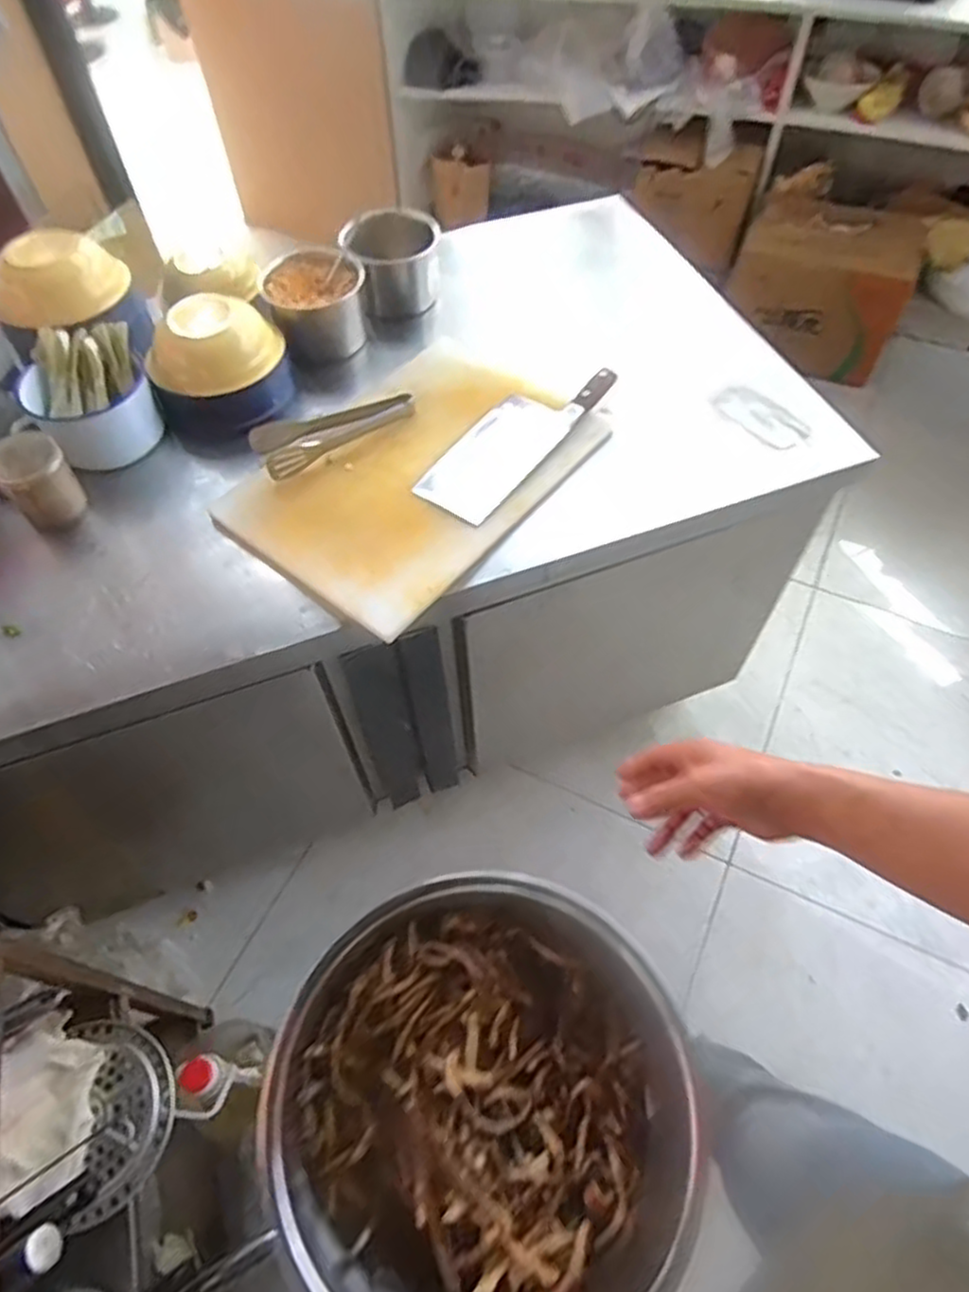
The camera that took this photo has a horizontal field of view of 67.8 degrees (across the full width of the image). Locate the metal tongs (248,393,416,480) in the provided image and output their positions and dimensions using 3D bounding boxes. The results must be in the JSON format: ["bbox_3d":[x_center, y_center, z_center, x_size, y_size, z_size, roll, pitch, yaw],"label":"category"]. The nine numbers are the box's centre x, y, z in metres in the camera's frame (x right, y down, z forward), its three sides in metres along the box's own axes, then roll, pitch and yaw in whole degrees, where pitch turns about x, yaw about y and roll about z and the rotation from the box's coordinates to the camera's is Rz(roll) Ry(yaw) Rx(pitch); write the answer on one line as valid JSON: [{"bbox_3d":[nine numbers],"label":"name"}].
[{"bbox_3d":[-0.213,-0.307,1.026,0.238,0.043,0.085,-35,63,-20],"label":"metal tongs"}]

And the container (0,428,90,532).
[{"bbox_3d":[-0.578,-0.211,0.948,0.084,0.097,0.081,-36,63,-20],"label":"container"}]

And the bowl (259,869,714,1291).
[{"bbox_3d":[0.003,0.290,0.451,0.267,0.080,0.247,0,57,1],"label":"bowl"}]

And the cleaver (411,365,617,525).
[{"bbox_3d":[0.053,-0.302,1.019,0.114,0.021,0.345,32,63,20],"label":"cleaver"}]

